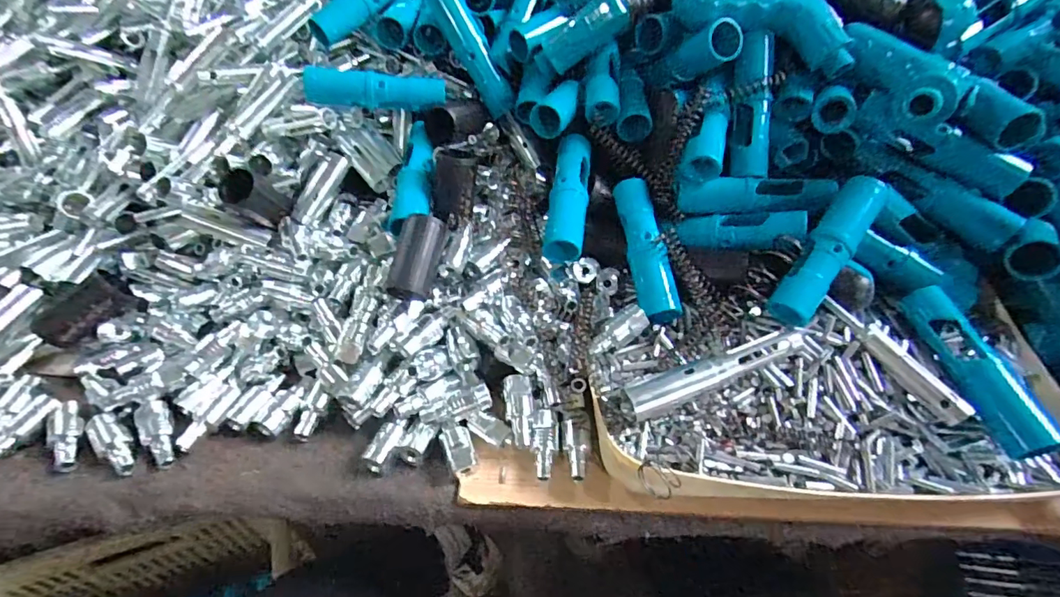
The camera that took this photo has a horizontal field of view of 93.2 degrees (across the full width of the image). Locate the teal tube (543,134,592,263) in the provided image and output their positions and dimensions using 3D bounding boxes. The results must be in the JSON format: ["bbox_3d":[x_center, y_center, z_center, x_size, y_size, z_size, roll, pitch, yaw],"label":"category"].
[{"bbox_3d":[0.033,-0.088,0.416,0.030,0.027,0.122,6,61,4],"label":"teal tube"}]

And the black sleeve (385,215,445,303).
[{"bbox_3d":[-0.086,-0.031,0.389,0.030,0.027,0.066,11,78,8],"label":"black sleeve"}]

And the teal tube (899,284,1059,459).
[{"bbox_3d":[0.291,0.042,0.329,0.027,0.028,0.121,0,46,-3],"label":"teal tube"}]

